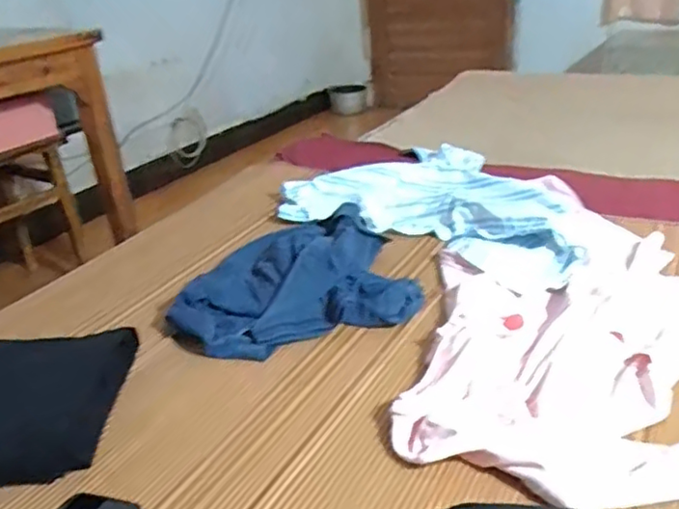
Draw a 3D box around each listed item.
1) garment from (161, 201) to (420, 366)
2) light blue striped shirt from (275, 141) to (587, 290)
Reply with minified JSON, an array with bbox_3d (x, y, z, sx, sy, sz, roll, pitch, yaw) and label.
[{"bbox_3d":[-0.075,0.032,0.938,0.351,0.069,0.276,-12,28,-14],"label":"garment"},{"bbox_3d":[0.212,-0.119,1.199,0.575,0.056,0.449,14,32,32],"label":"light blue striped shirt"}]

